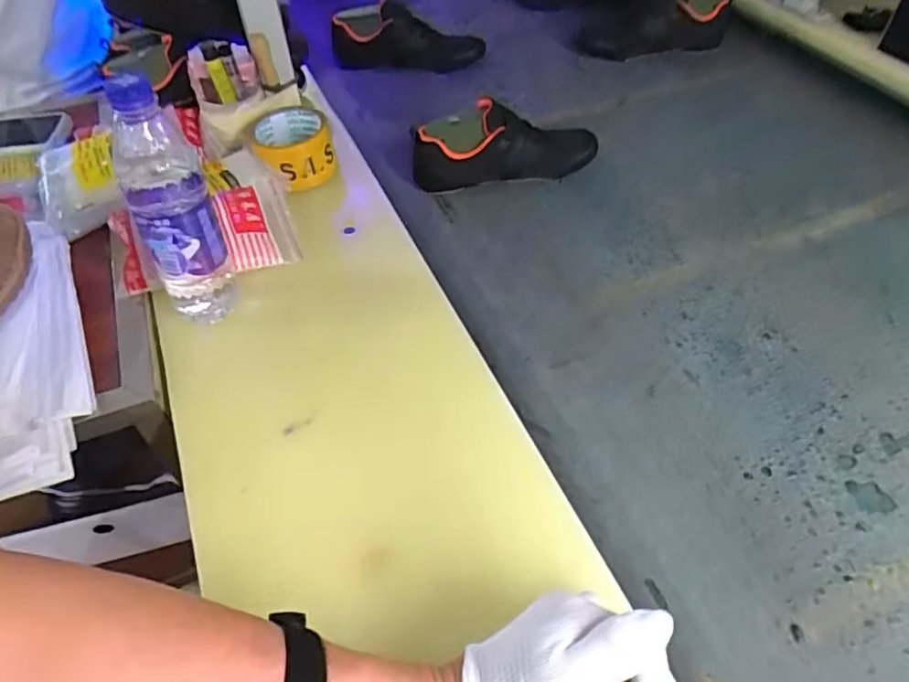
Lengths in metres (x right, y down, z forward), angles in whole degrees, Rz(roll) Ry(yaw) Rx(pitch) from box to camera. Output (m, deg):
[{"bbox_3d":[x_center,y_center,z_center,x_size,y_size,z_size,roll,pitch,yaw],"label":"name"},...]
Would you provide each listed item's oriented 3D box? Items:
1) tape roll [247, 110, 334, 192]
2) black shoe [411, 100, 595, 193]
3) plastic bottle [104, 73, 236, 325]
[{"bbox_3d":[-0.189,-0.224,0.725,0.087,0.066,0.090,0,50,0],"label":"tape roll"},{"bbox_3d":[0.073,-0.254,0.801,0.252,0.092,0.073,-5,49,-6],"label":"black shoe"},{"bbox_3d":[-0.240,-0.111,0.525,0.064,0.219,0.058,-24,53,-18],"label":"plastic bottle"}]

